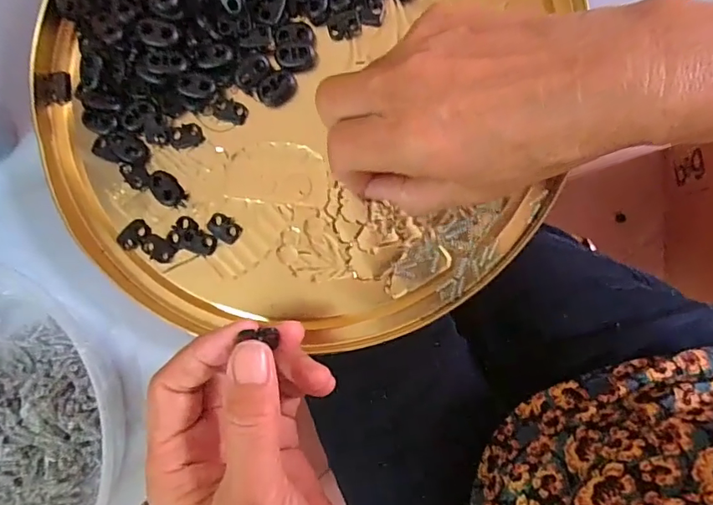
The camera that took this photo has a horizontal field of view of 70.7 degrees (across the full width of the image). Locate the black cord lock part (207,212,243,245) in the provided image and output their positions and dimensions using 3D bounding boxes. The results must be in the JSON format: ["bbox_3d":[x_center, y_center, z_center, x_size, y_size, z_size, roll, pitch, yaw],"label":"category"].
[{"bbox_3d":[-0.074,-0.014,0.282,0.019,0.004,0.013,30,92,6],"label":"black cord lock part"}]

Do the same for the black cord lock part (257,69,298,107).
[{"bbox_3d":[-0.044,-0.091,0.279,0.023,0.007,0.016,-27,86,5],"label":"black cord lock part"}]

